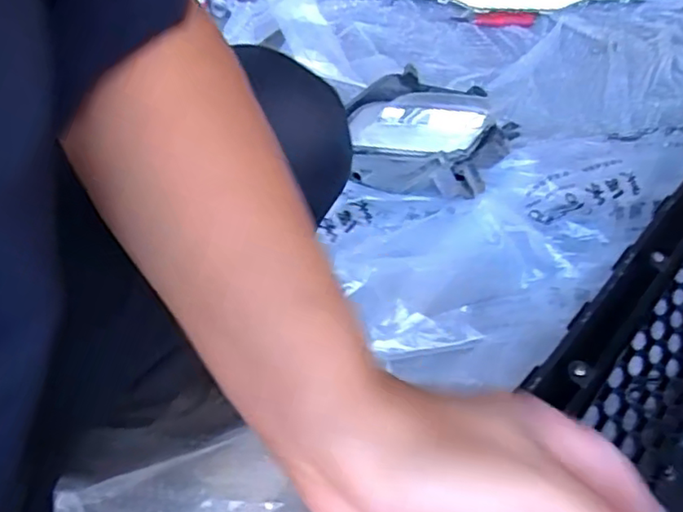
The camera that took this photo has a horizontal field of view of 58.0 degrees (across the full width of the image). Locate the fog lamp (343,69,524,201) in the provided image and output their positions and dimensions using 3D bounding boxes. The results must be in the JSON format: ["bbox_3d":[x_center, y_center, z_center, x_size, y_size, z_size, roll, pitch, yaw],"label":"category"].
[{"bbox_3d":[0.131,-0.175,0.909,0.239,0.092,0.150,9,54,7],"label":"fog lamp"}]

